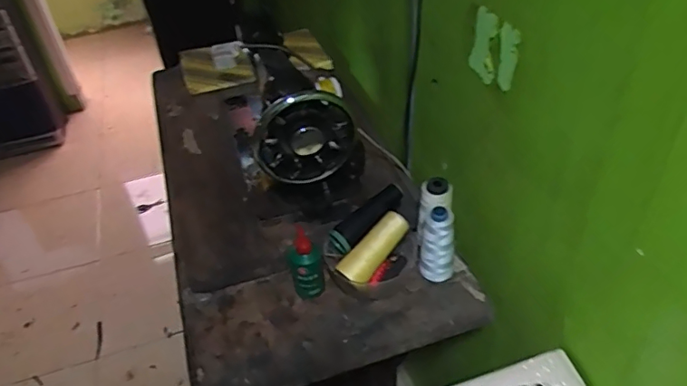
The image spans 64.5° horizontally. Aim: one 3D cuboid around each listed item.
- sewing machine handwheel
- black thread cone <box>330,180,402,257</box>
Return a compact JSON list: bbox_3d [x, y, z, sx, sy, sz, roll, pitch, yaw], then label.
[{"bbox_3d":[-0.051,-0.075,0.717,0.125,0.132,0.029,-19,43,-17],"label":"sewing machine handwheel"},{"bbox_3d":[0.033,0.032,0.729,0.115,0.030,0.036,-41,50,-12],"label":"black thread cone"}]

